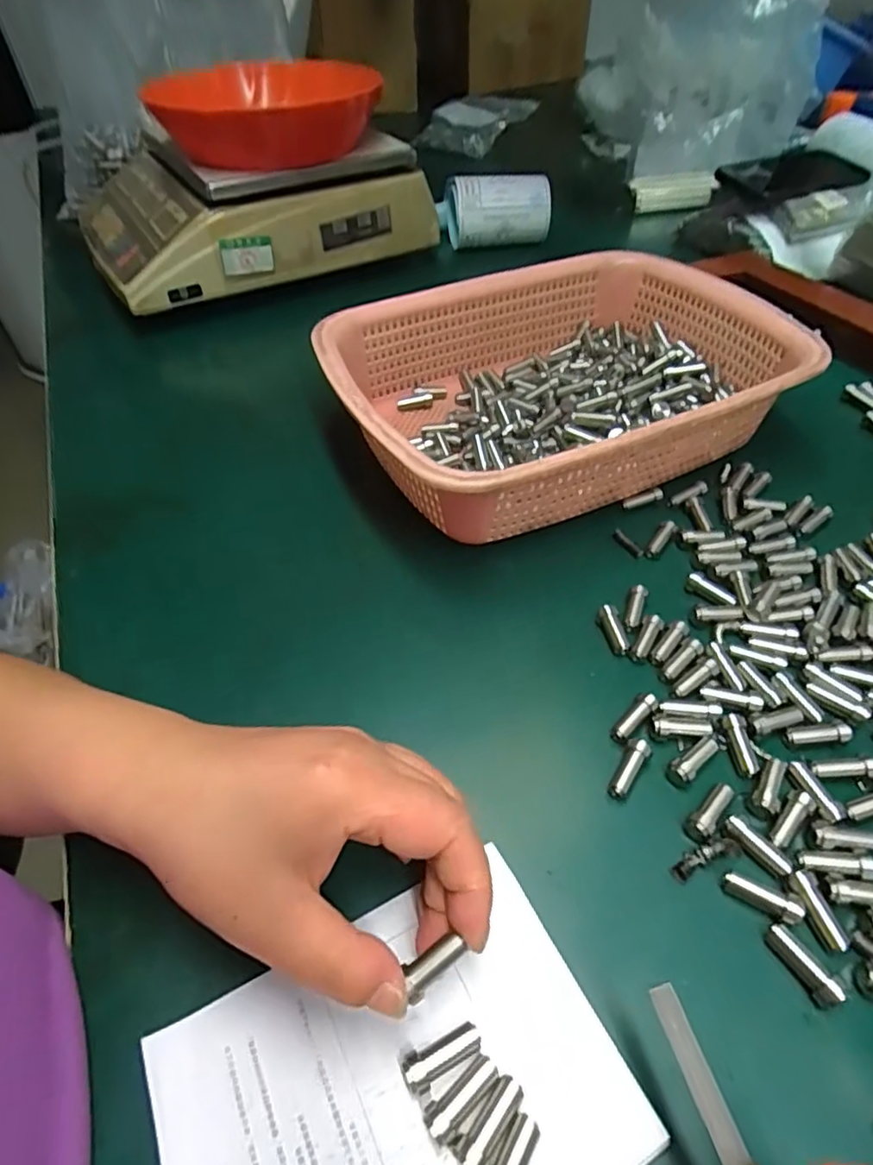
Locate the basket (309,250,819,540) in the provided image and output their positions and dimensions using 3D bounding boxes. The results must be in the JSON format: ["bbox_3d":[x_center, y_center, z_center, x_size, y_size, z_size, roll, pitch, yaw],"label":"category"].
[{"bbox_3d":[0.083,-0.139,0.416,0.300,0.073,0.212,-22,50,-15],"label":"basket"}]

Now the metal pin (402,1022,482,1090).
[{"bbox_3d":[0.002,0.156,0.200,0.026,0.008,0.009,-20,50,-14],"label":"metal pin"}]

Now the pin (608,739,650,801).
[{"bbox_3d":[0.085,0.083,0.267,0.009,0.010,0.027,24,54,23],"label":"pin"}]

